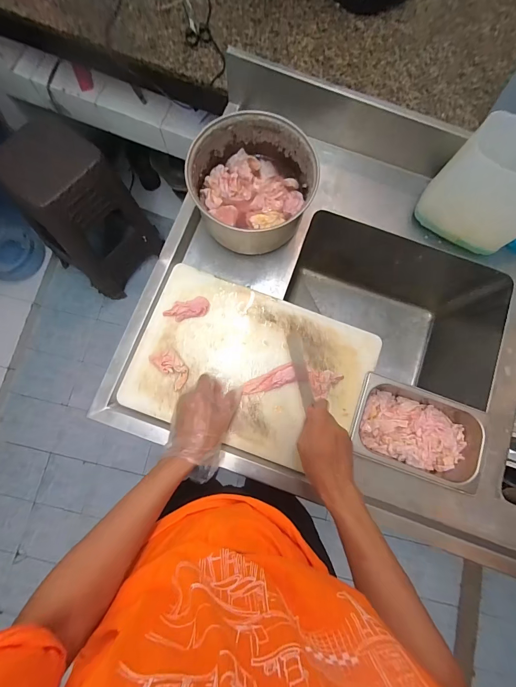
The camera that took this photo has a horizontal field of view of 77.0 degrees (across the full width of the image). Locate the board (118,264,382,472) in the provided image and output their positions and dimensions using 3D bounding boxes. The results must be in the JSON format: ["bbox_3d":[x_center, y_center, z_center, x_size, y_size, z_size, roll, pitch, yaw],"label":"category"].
[{"bbox_3d":[-0.014,0.045,0.632,0.432,0.030,0.297,21,80,1],"label":"board"}]

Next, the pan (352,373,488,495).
[{"bbox_3d":[0.311,0.177,0.652,0.259,0.075,0.154,19,80,1],"label":"pan"}]

